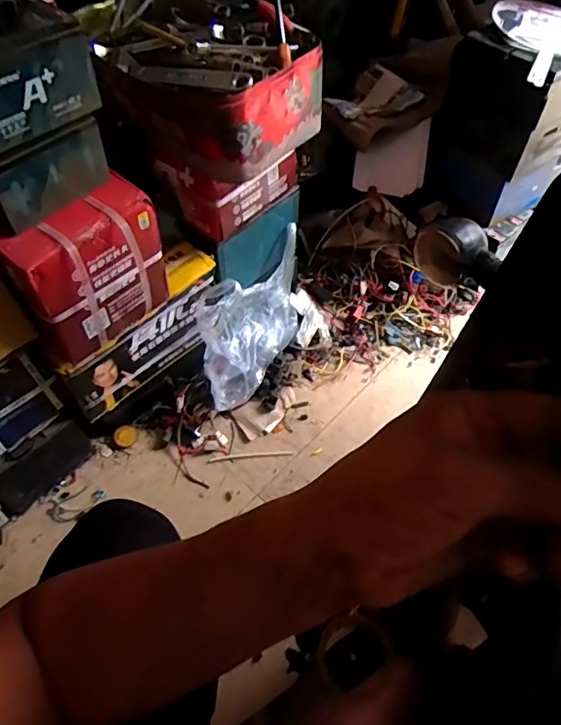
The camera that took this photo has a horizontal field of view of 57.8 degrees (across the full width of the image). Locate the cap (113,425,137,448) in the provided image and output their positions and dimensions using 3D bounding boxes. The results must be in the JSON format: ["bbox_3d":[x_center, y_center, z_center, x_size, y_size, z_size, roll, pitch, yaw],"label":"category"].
[{"bbox_3d":[-0.302,0.144,0.989,0.042,0.014,0.041,-1,53,1],"label":"cap"}]

